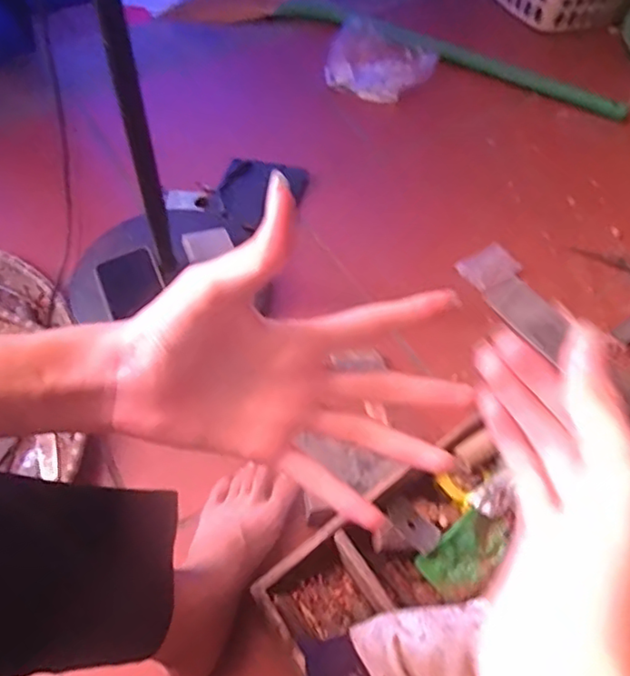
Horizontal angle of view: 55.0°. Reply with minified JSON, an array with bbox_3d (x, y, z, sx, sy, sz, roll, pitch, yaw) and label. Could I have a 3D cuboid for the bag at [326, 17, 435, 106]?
[{"bbox_3d":[0.117,-0.504,1.118,0.196,0.103,0.087,16,58,10],"label":"bag"}]

